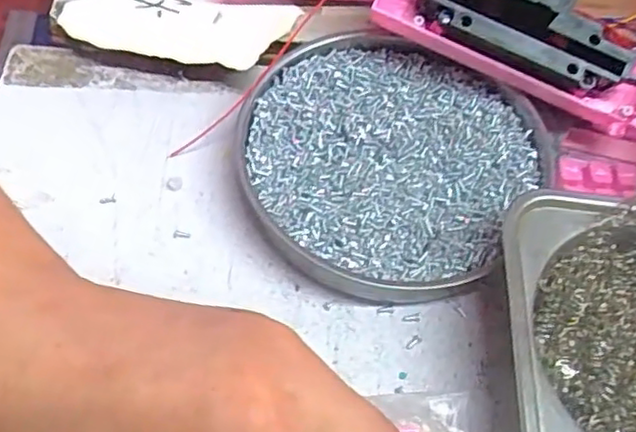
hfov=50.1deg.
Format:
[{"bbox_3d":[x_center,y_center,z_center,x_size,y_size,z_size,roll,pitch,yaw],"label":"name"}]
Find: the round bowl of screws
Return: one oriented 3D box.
[{"bbox_3d":[0.030,-0.026,0.306,0.123,0.023,0.126,2,58,-4],"label":"round bowl of screws"}]

